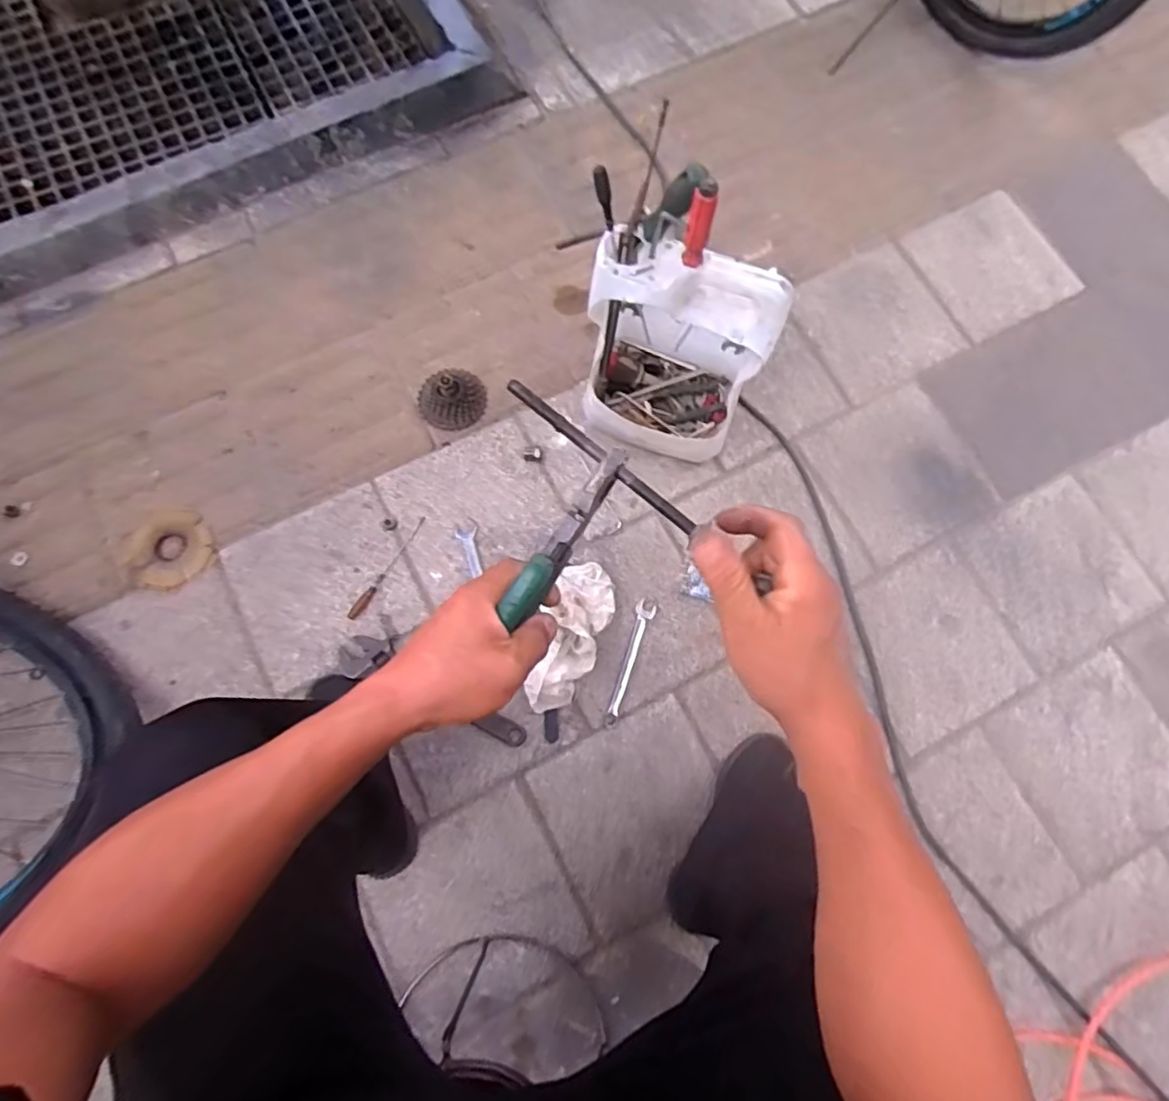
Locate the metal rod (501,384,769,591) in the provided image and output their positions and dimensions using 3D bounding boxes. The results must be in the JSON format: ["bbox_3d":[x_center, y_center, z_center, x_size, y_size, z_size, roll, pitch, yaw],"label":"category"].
[{"bbox_3d":[0.011,-0.063,0.434,0.156,0.013,0.010,39,81,1],"label":"metal rod"}]

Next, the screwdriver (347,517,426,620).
[{"bbox_3d":[-0.297,0.024,0.974,0.017,0.011,0.183,31,80,7],"label":"screwdriver"}]

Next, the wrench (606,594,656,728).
[{"bbox_3d":[0.065,0.165,0.961,0.027,0.010,0.188,20,76,3],"label":"wrench"}]

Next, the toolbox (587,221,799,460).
[{"bbox_3d":[0.120,-0.262,0.890,0.222,0.354,0.161,20,76,3],"label":"toolbox"}]

